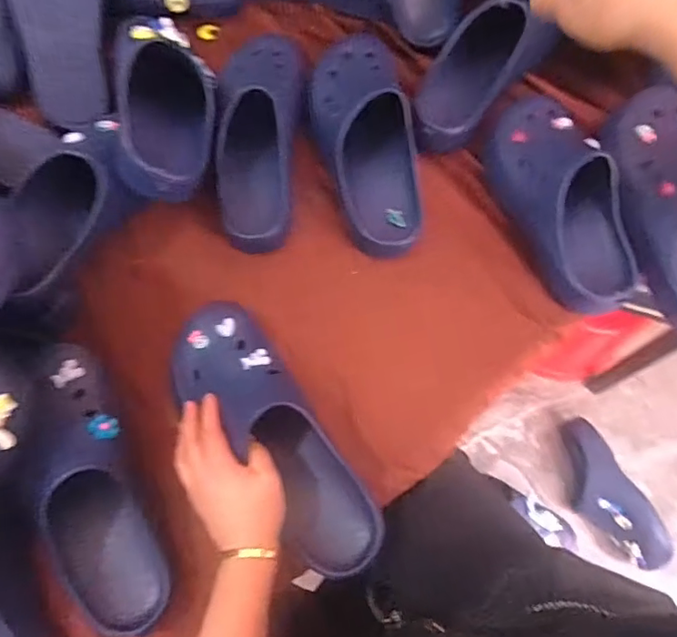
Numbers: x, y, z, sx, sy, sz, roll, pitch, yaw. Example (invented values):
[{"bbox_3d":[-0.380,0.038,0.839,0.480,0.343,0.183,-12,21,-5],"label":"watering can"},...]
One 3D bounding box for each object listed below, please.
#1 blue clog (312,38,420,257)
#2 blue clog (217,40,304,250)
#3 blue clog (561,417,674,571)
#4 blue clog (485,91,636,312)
[{"bbox_3d":[0.033,-0.233,0.652,0.111,0.100,0.294,-13,70,-4],"label":"blue clog"},{"bbox_3d":[-0.101,-0.220,0.653,0.100,0.090,0.287,3,70,2],"label":"blue clog"},{"bbox_3d":[0.529,0.349,1.072,0.089,0.113,0.298,-25,71,-8],"label":"blue clog"},{"bbox_3d":[0.254,-0.137,0.620,0.106,0.098,0.253,-15,70,-4],"label":"blue clog"}]

